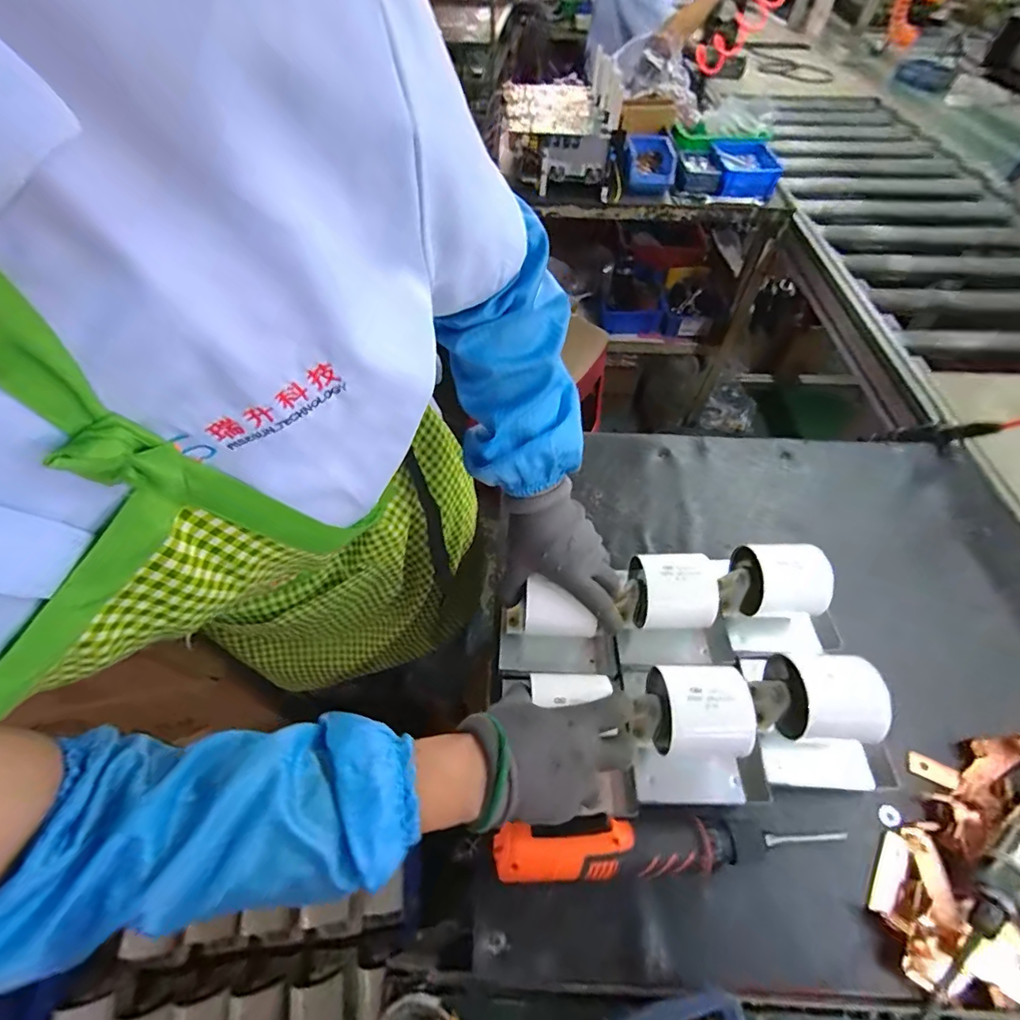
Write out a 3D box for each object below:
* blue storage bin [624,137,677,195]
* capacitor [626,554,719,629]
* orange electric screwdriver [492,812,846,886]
[{"bbox_3d":[0.385,-0.952,1.303,0.139,0.094,0.162,11,56,9],"label":"blue storage bin"},{"bbox_3d":[0.173,0.084,0.498,0.085,0.055,0.068,-4,55,-2],"label":"capacitor"},{"bbox_3d":[0.139,0.290,0.409,0.304,0.048,0.049,-3,55,-1],"label":"orange electric screwdriver"}]

